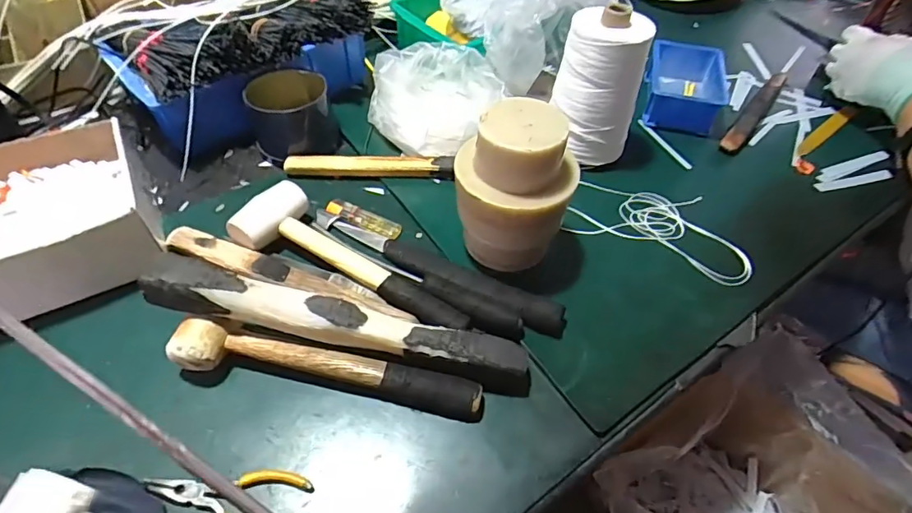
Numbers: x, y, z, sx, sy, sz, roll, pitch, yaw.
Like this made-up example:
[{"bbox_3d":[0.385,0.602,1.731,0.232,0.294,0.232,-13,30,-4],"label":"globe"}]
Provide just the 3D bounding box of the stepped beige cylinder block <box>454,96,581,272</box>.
[{"bbox_3d":[0.051,-0.054,0.469,0.099,0.155,0.089,-13,53,-13],"label":"stepped beige cylinder block"}]

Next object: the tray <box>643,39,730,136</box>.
[{"bbox_3d":[0.325,-0.248,0.711,0.102,0.045,0.187,14,52,9],"label":"tray"}]

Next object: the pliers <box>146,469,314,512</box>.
[{"bbox_3d":[-0.169,0.175,0.364,0.116,0.014,0.051,10,51,6],"label":"pliers"}]

